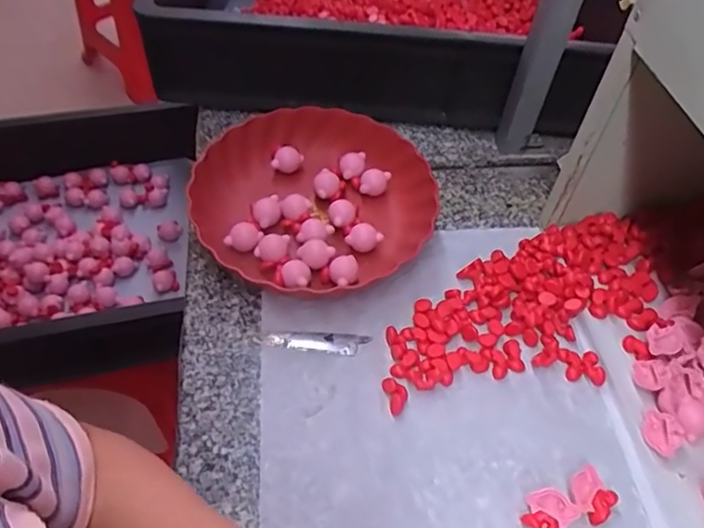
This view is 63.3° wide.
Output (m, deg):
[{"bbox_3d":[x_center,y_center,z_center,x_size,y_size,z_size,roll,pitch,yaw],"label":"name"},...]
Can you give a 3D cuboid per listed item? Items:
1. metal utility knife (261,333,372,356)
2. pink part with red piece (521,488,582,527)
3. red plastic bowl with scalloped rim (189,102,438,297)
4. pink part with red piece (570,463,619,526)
[{"bbox_3d":[-0.032,0.071,0.522,0.094,0.005,0.021,7,52,0],"label":"metal utility knife"},{"bbox_3d":[0.149,0.189,0.433,0.036,0.016,0.031,31,56,18],"label":"pink part with red piece"},{"bbox_3d":[-0.039,-0.064,0.594,0.244,0.062,0.228,3,52,-3],"label":"red plastic bowl with scalloped rim"},{"bbox_3d":[0.187,0.178,0.443,0.034,0.014,0.039,38,58,22],"label":"pink part with red piece"}]

